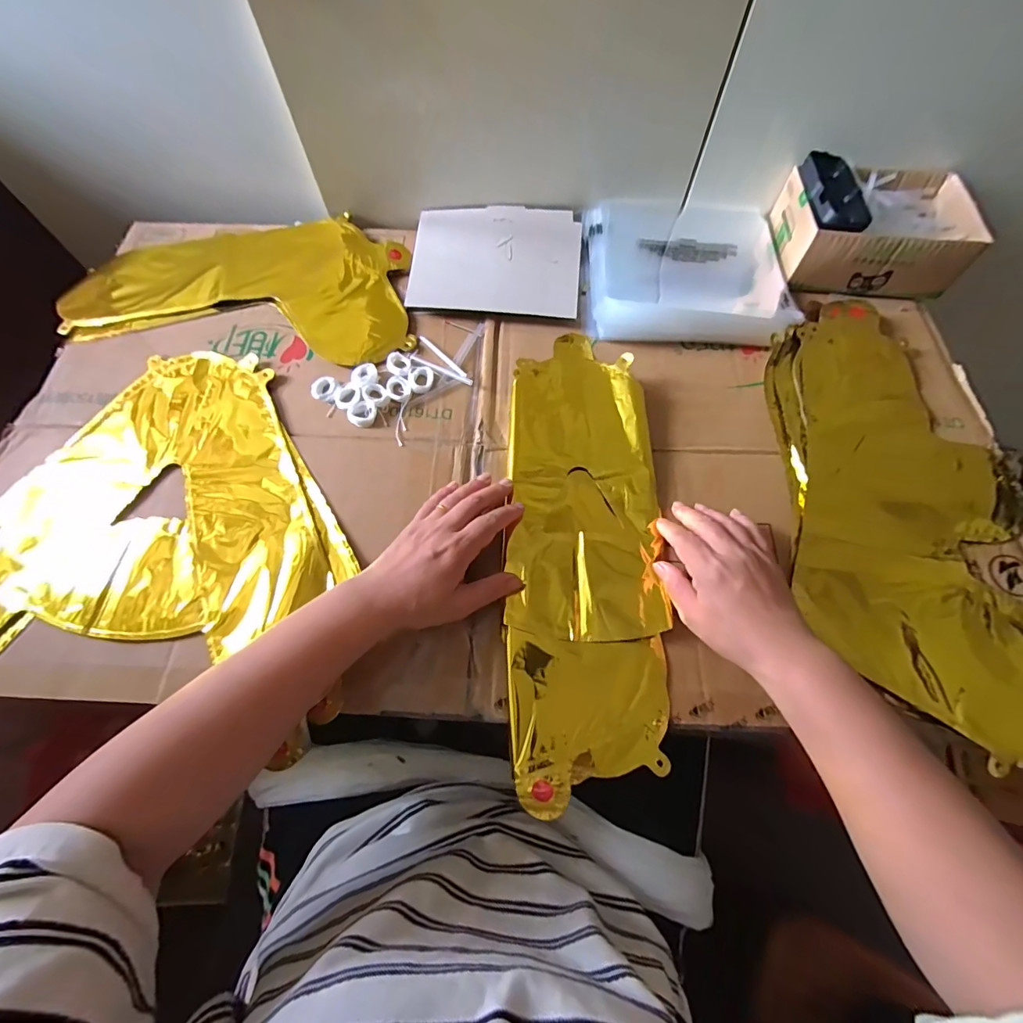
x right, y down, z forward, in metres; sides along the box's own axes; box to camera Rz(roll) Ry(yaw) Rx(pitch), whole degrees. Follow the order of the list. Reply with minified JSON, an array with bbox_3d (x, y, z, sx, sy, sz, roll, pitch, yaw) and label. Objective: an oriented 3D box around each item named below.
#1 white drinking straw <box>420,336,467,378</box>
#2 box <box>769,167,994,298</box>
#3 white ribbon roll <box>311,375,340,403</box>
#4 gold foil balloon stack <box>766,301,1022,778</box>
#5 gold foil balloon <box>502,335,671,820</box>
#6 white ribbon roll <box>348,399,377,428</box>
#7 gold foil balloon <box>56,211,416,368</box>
[{"bbox_3d":[-0.074,-0.168,0.493,0.007,0.006,0.080,-39,72,-16],"label":"white drinking straw"},{"bbox_3d":[0.414,-0.327,0.525,0.185,0.073,0.133,4,66,1],"label":"box"},{"bbox_3d":[-0.193,-0.127,0.473,0.028,0.011,0.028,0,66,-1],"label":"white ribbon roll"},{"bbox_3d":[0.363,-0.019,0.424,0.217,0.015,0.430,3,66,1],"label":"gold foil balloon stack"},{"bbox_3d":[0.065,0.019,0.415,0.133,0.021,0.418,3,69,1],"label":"gold foil balloon"},{"bbox_3d":[-0.150,-0.097,0.458,0.027,0.007,0.027,0,66,-1],"label":"white ribbon roll"},{"bbox_3d":[-0.311,-0.275,0.538,0.402,0.012,0.222,5,66,1],"label":"gold foil balloon"}]

